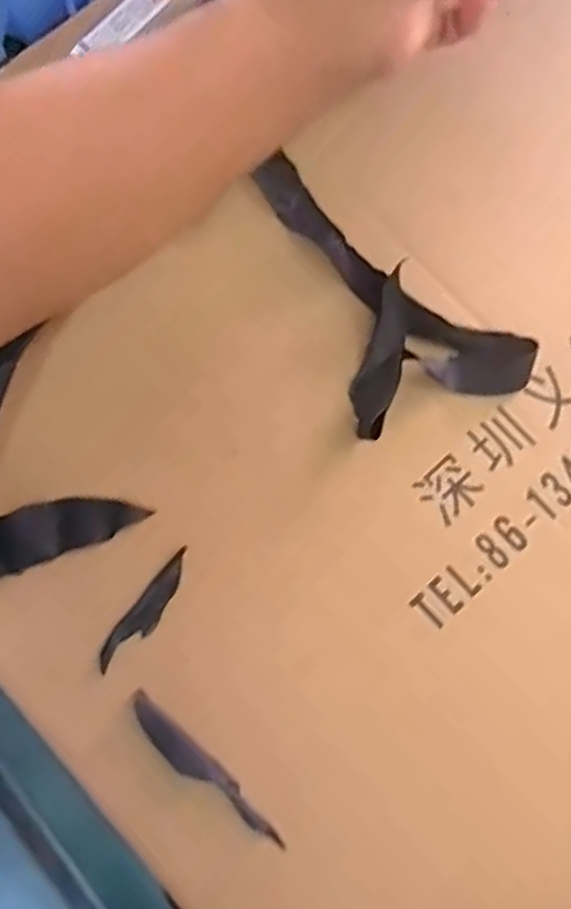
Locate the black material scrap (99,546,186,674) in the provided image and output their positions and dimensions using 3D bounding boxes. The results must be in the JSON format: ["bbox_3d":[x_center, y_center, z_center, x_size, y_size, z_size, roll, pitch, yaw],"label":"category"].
[{"bbox_3d":[-0.066,0.076,0.344,0.014,0.004,0.066,39,81,-2],"label":"black material scrap"}]

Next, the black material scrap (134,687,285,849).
[{"bbox_3d":[-0.038,0.149,0.336,0.093,0.006,0.015,41,81,6],"label":"black material scrap"}]

